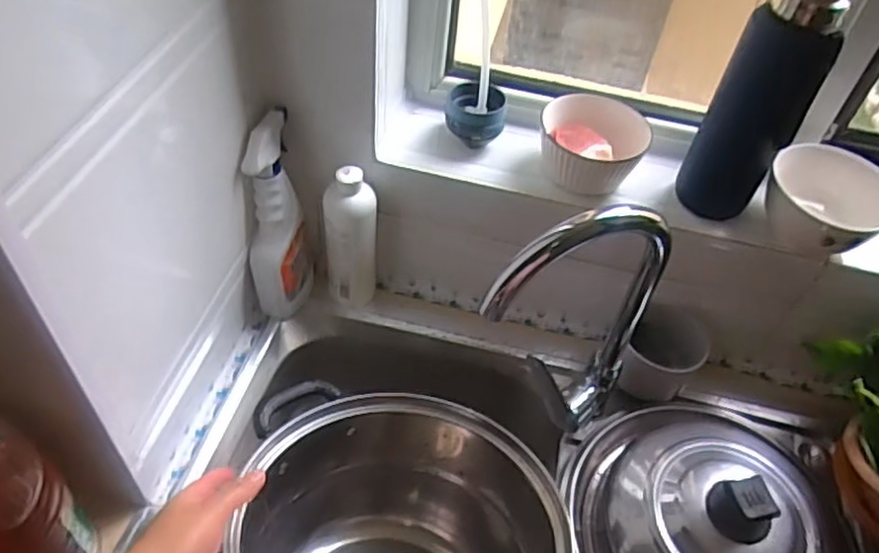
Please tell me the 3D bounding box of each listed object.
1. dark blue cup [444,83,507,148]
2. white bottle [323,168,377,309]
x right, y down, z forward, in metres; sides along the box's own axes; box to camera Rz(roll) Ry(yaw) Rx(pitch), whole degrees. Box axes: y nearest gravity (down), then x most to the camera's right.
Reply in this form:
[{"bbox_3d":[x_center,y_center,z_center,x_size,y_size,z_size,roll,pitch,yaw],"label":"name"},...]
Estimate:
[{"bbox_3d":[0.042,-0.190,0.807,0.071,0.060,0.057,8,48,1],"label":"dark blue cup"},{"bbox_3d":[-0.109,-0.043,0.837,0.065,0.198,0.053,1,48,-5],"label":"white bottle"}]

